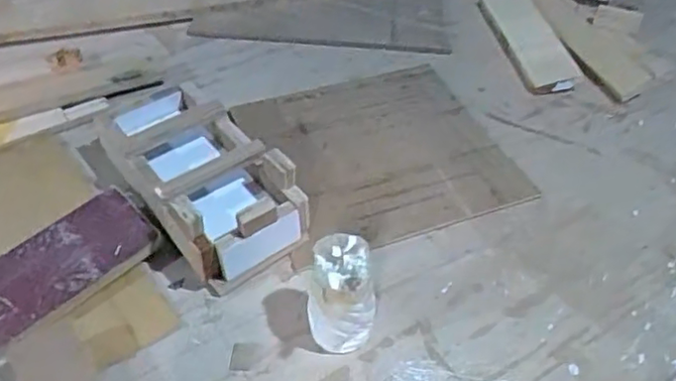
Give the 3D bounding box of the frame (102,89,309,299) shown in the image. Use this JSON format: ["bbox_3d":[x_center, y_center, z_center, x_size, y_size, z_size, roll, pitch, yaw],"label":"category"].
[{"bbox_3d":[-0.170,-0.020,0.765,0.143,0.085,0.280,-28,50,-27],"label":"frame"}]

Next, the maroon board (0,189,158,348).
[{"bbox_3d":[-0.292,0.076,0.684,0.092,0.012,0.190,35,56,21],"label":"maroon board"}]

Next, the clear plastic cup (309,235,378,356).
[{"bbox_3d":[0.003,0.103,0.615,0.062,0.121,0.069,3,44,2],"label":"clear plastic cup"}]

